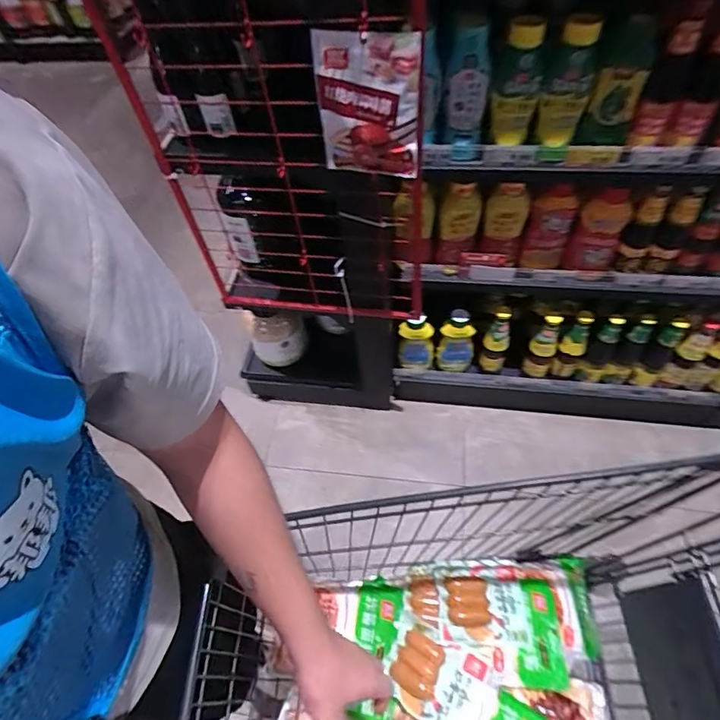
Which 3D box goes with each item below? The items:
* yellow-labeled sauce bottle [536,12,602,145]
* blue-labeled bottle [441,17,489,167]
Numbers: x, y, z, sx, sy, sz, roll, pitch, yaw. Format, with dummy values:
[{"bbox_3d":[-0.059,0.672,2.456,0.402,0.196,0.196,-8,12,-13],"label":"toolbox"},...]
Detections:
[{"bbox_3d":[0.342,-0.455,0.779,0.074,0.195,0.069,14,58,14],"label":"yellow-labeled sauce bottle"},{"bbox_3d":[0.182,-0.462,0.807,0.067,0.238,0.064,6,56,9],"label":"blue-labeled bottle"}]

